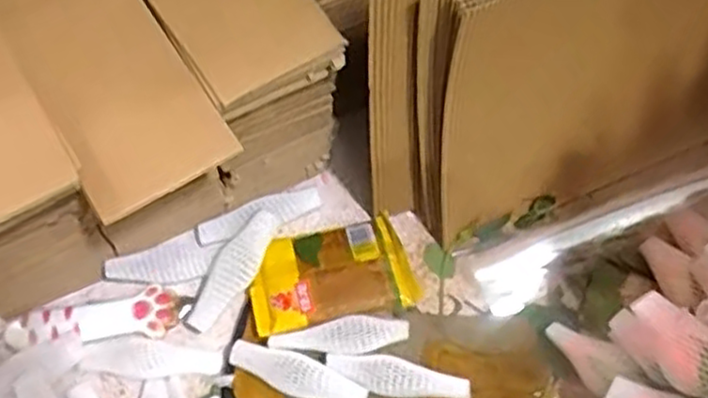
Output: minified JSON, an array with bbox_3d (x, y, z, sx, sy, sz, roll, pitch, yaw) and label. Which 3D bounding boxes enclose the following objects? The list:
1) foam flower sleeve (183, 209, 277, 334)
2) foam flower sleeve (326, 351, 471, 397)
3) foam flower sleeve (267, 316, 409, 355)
[{"bbox_3d":[-0.080,0.047,0.475,0.027,0.019,0.087,38,69,14],"label":"foam flower sleeve"},{"bbox_3d":[0.028,0.112,0.456,0.090,0.015,0.023,13,65,4],"label":"foam flower sleeve"},{"bbox_3d":[-0.010,0.088,0.461,0.088,0.014,0.022,-6,65,8],"label":"foam flower sleeve"}]

